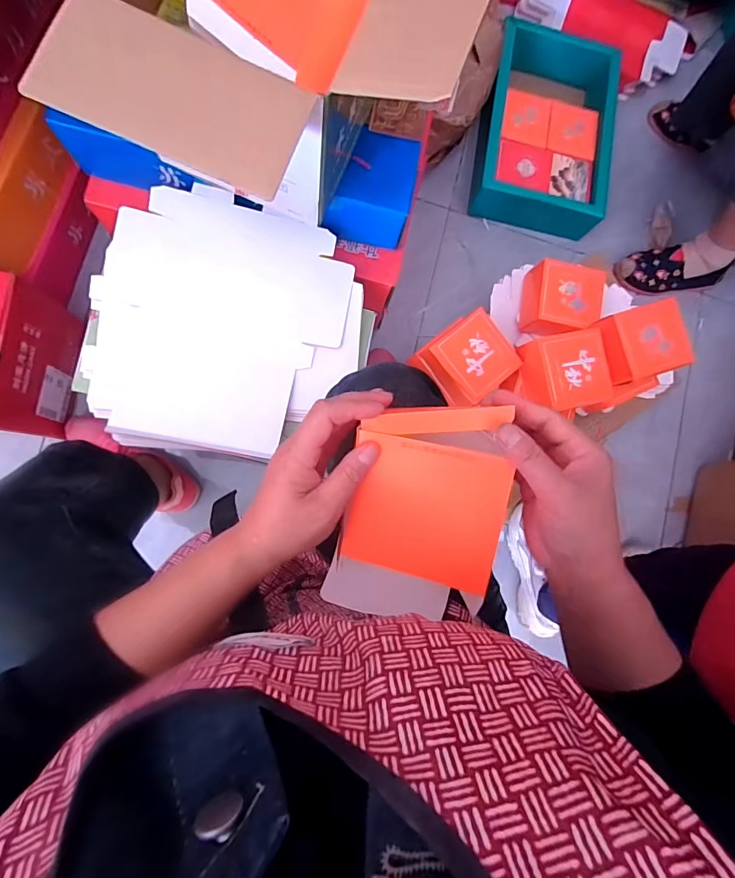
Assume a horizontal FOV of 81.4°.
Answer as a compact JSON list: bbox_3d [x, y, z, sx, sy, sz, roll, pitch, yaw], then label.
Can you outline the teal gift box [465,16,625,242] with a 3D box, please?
[{"bbox_3d":[0.359,-0.624,0.862,0.254,0.099,0.359,9,84,-6],"label":"teal gift box"}]

